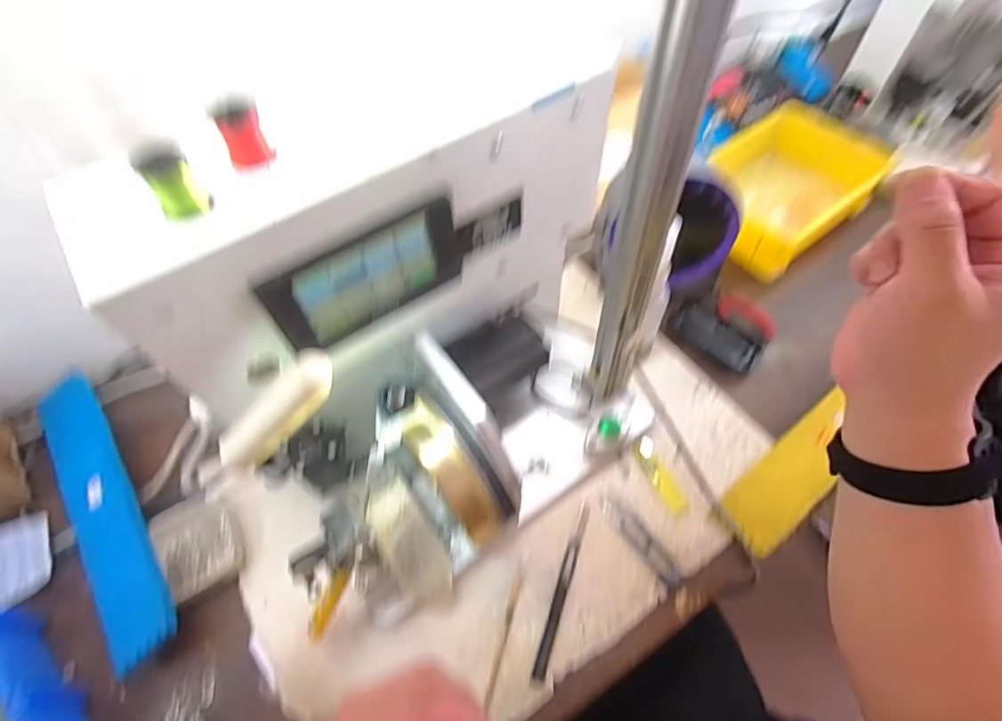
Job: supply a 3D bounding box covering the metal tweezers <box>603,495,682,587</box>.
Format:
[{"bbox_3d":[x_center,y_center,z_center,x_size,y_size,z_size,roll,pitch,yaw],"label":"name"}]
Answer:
[{"bbox_3d":[0.138,0.174,0.510,0.025,0.009,0.102,-34,62,-17],"label":"metal tweezers"}]

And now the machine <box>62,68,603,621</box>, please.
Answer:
[{"bbox_3d":[-0.031,0.006,0.428,0.342,0.335,0.230,-32,61,-16],"label":"machine"}]

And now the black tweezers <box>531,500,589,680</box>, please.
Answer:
[{"bbox_3d":[0.060,0.213,0.490,0.012,0.004,0.162,15,60,13],"label":"black tweezers"}]

